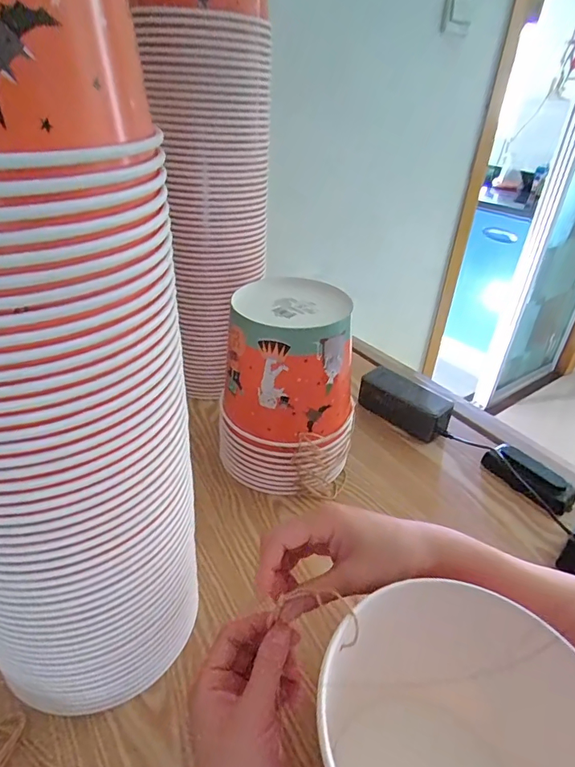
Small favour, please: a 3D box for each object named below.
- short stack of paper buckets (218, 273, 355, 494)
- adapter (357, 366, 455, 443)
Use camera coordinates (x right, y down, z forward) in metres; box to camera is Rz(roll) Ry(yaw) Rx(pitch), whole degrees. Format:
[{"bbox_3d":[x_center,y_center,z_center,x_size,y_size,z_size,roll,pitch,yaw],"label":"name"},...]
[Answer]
[{"bbox_3d":[0.007,0.005,0.532,0.150,0.213,0.137,9,33,7],"label":"short stack of paper buckets"},{"bbox_3d":[0.167,0.029,0.649,0.134,0.057,0.051,28,40,31],"label":"adapter"}]

